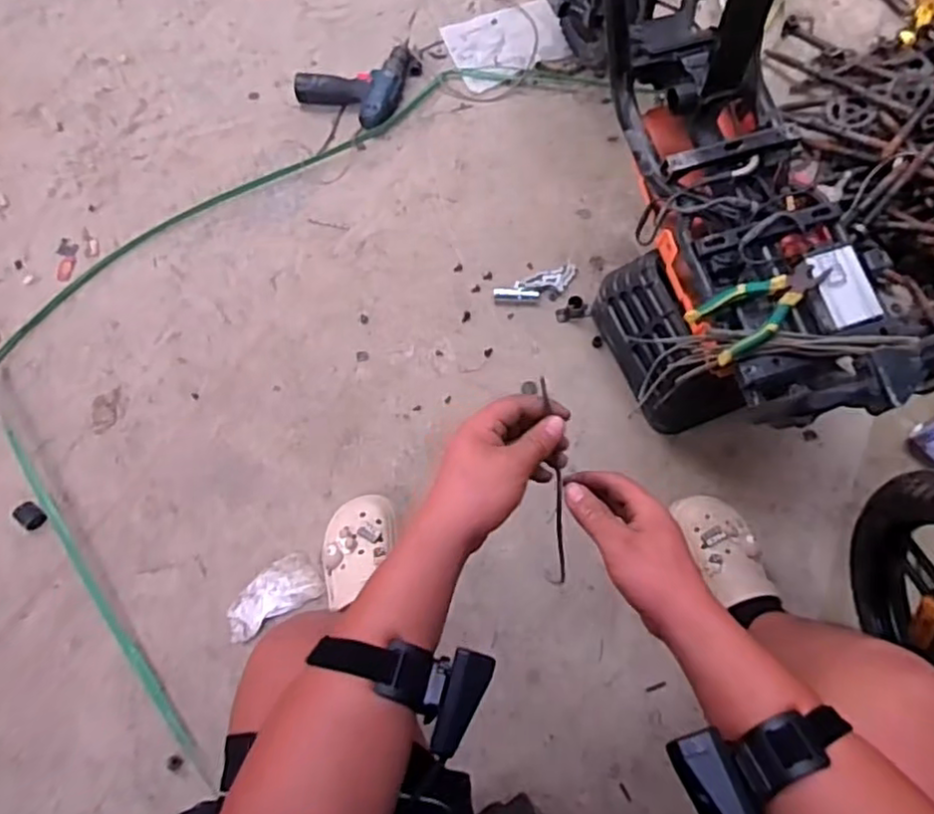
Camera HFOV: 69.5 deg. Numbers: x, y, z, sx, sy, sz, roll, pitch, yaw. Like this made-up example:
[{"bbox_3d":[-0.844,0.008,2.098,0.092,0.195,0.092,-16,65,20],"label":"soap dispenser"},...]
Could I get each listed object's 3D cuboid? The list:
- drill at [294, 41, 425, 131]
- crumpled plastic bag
[{"bbox_3d":[-0.196,-0.629,1.268,0.182,0.045,0.205,27,76,9],"label":"drill"},{"bbox_3d":[-0.287,0.275,0.987,0.139,0.021,0.074,-32,75,-8],"label":"crumpled plastic bag"}]

